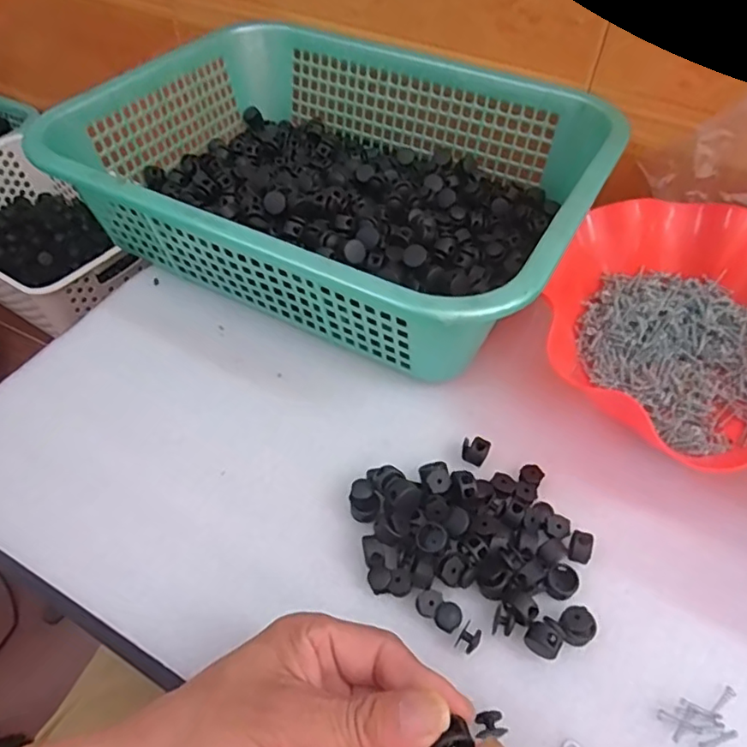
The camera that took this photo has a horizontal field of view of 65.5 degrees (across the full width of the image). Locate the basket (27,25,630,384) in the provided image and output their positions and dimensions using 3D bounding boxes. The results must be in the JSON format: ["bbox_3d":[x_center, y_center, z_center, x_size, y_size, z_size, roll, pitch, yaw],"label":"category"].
[{"bbox_3d":[-0.028,-0.162,0.462,0.384,0.095,0.294,23,55,17],"label":"basket"}]

